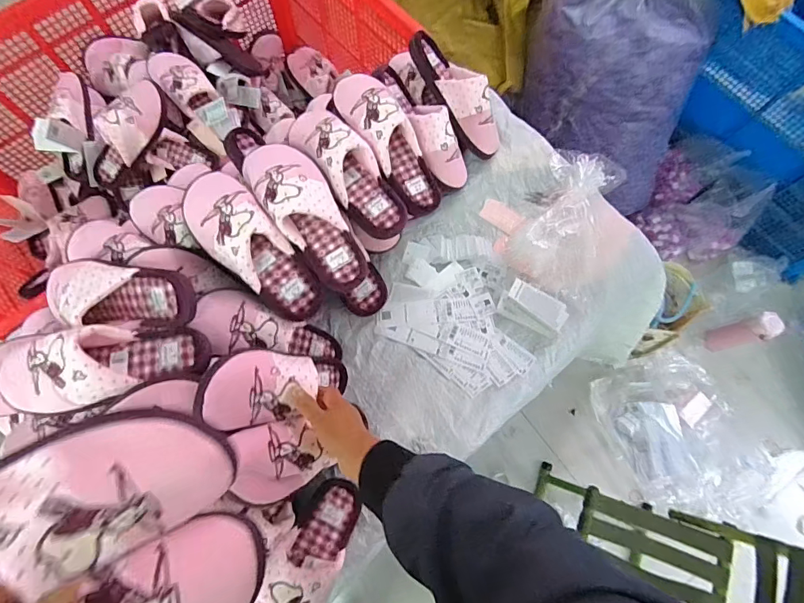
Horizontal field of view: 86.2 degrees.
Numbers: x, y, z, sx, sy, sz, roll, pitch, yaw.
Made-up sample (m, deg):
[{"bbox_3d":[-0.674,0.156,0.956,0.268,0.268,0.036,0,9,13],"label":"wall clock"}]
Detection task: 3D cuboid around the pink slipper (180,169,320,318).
[{"bbox_3d":[-0.210,-0.071,0.602,0.100,0.089,0.243,-42,103,-12],"label":"pink slipper"}]

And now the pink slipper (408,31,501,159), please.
[{"bbox_3d":[0.108,-0.376,0.771,0.078,0.085,0.241,-40,99,-11],"label":"pink slipper"}]

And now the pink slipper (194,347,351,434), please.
[{"bbox_3d":[-0.151,0.107,0.588,0.067,0.242,0.089,-31,74,32],"label":"pink slipper"}]

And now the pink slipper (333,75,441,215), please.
[{"bbox_3d":[-0.017,-0.255,0.682,0.090,0.112,0.232,-37,79,-10],"label":"pink slipper"}]

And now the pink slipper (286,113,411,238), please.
[{"bbox_3d":[-0.082,-0.203,0.658,0.085,0.073,0.244,-39,93,-11],"label":"pink slipper"}]

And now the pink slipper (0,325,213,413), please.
[{"bbox_3d":[-0.374,0.079,0.536,0.242,0.077,0.093,-8,75,-18],"label":"pink slipper"}]

